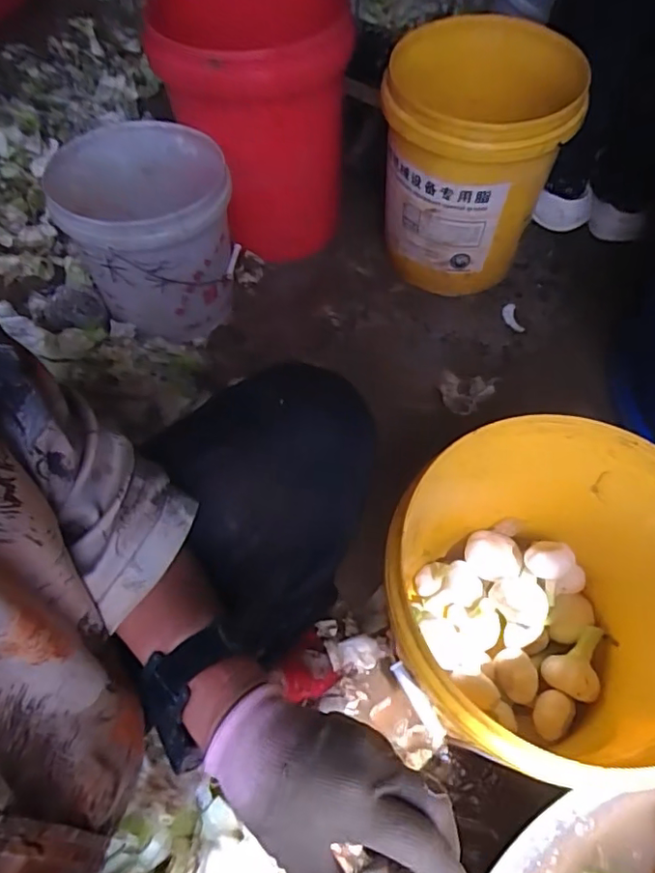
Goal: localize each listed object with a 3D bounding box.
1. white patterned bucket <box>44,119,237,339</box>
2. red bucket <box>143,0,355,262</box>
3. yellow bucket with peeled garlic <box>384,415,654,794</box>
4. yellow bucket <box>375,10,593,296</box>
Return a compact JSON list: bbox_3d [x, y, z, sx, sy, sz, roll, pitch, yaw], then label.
[{"bbox_3d":[-0.280,-0.337,0.911,0.247,0.239,0.277,-14,60,-7],"label":"white patterned bucket"},{"bbox_3d":[-0.106,-0.557,0.991,0.278,0.397,0.363,3,59,4],"label":"red bucket"},{"bbox_3d":[0.208,0.181,0.572,0.291,0.286,0.290,-1,59,1],"label":"yellow bucket with peeled garlic"},{"bbox_3d":[0.235,-0.449,0.955,0.267,0.341,0.292,-1,59,1],"label":"yellow bucket"}]

